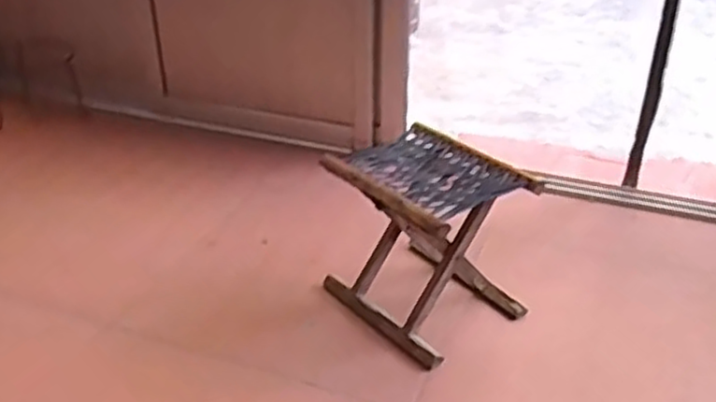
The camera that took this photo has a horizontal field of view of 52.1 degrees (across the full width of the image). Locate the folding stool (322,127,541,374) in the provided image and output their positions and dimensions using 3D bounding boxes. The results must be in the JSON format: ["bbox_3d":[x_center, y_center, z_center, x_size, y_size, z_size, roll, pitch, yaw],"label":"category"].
[{"bbox_3d":[0.127,0.065,1.400,0.262,0.276,0.311,-21,38,-31],"label":"folding stool"}]

